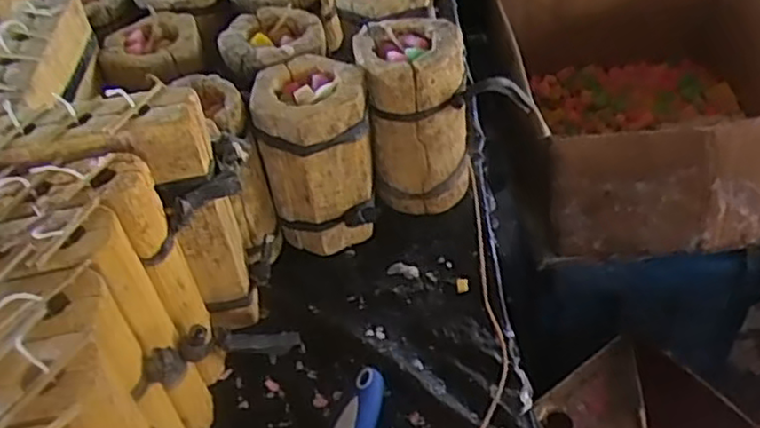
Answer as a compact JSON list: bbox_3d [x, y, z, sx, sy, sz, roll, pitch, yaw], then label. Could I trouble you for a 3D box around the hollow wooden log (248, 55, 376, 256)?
[{"bbox_3d":[-0.052,-0.049,0.606,0.088,0.154,0.087,-4,46,2],"label":"hollow wooden log"}]

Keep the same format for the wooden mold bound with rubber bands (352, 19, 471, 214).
[{"bbox_3d":[0.032,-0.087,0.639,0.088,0.166,0.090,-15,47,-8],"label":"wooden mold bound with rubber bands"}]

